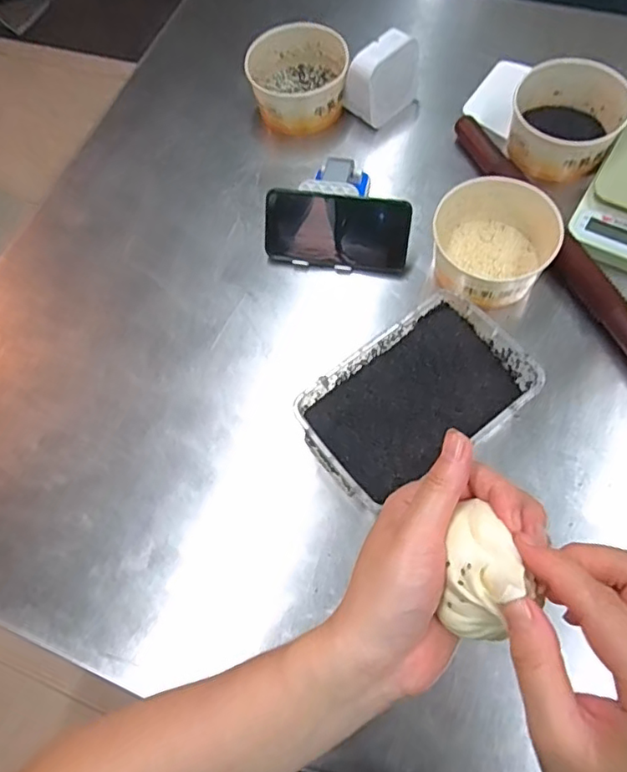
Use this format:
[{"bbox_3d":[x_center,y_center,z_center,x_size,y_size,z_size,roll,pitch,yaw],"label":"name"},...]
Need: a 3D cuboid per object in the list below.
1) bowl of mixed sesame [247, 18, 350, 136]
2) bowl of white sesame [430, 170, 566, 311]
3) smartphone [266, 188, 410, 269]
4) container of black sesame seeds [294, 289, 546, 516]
[{"bbox_3d":[-0.021,-0.405,0.747,0.119,0.077,0.119,-2,66,5],"label":"bowl of mixed sesame"},{"bbox_3d":[0.196,-0.157,0.625,0.129,0.069,0.149,17,69,13],"label":"bowl of white sesame"},{"bbox_3d":[0.025,-0.174,0.641,0.161,0.079,0.007,10,28,10],"label":"smartphone"},{"bbox_3d":[0.096,0.020,0.557,0.213,0.066,0.138,-35,68,-9],"label":"container of black sesame seeds"}]

